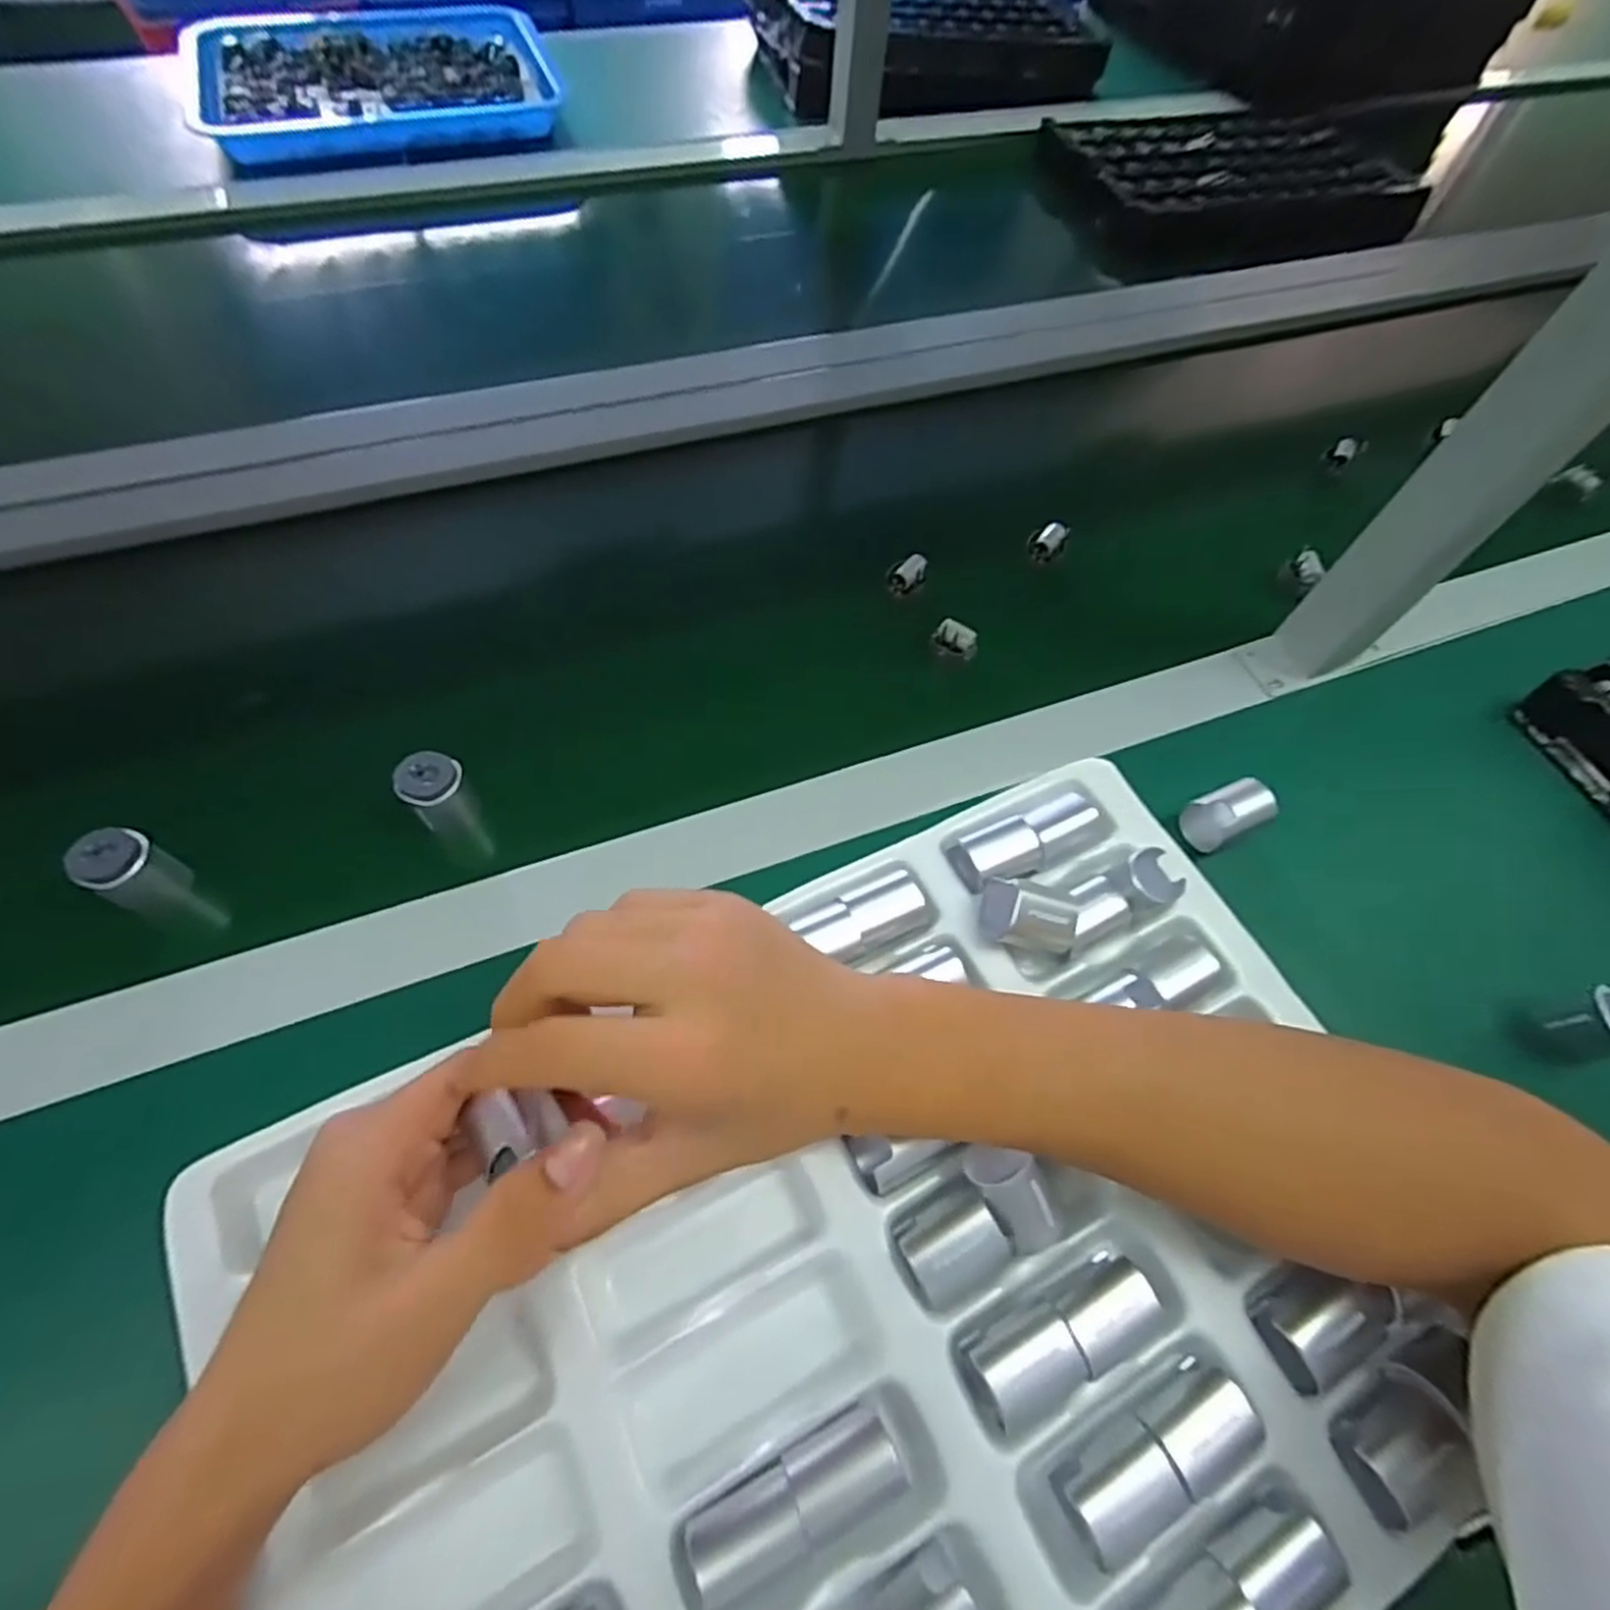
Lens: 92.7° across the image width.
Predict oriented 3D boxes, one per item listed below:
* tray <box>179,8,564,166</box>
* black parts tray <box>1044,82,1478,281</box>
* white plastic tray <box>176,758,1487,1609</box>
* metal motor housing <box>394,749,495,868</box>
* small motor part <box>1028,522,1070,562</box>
[{"bbox_3d":[-0.415,-0.704,0.750,0.329,0.047,0.247,-21,66,-17],"label":"tray"},{"bbox_3d":[0.452,-0.665,0.831,0.382,0.081,0.204,-16,64,-15],"label":"black parts tray"},{"bbox_3d":[0.032,0.182,0.291,0.445,0.051,0.311,-23,60,-17],"label":"white plastic tray"},{"bbox_3d":[-0.185,0.004,0.398,0.029,0.072,0.024,-35,70,-22],"label":"metal motor housing"},{"bbox_3d":[0.164,-0.178,0.517,0.022,0.019,0.021,3,61,-5],"label":"small motor part"}]

